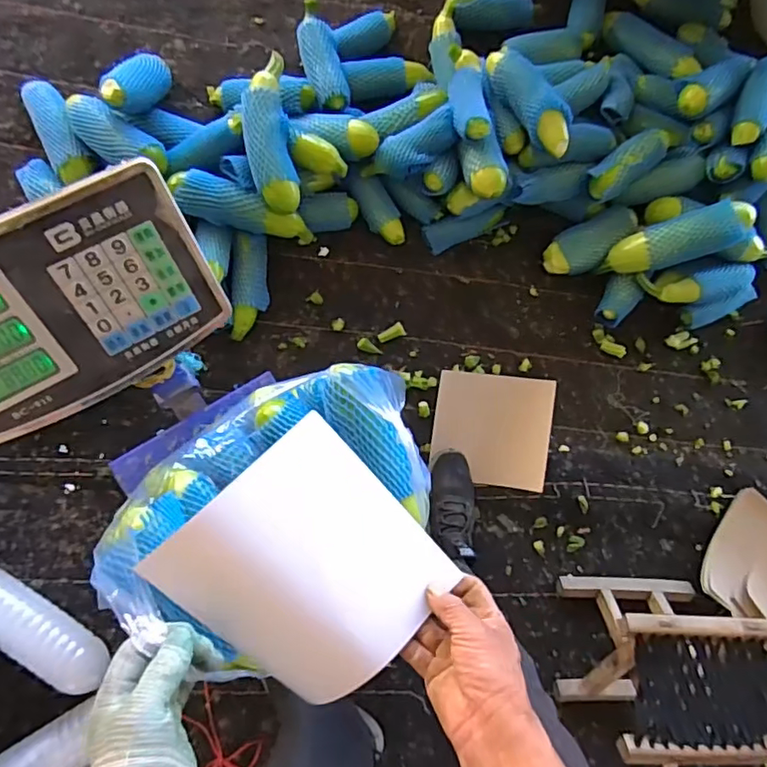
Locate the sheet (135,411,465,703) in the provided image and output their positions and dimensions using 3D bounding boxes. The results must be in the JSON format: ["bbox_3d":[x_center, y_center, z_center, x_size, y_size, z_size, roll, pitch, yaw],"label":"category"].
[{"bbox_3d":[-0.067,0.167,0.497,0.195,0.029,0.203,-42,95,-6],"label":"sheet"}]

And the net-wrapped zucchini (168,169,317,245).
[{"bbox_3d":[-0.237,-0.295,0.964,0.246,0.057,0.071,16,88,-22],"label":"net-wrapped zucchini"}]

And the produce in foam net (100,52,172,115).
[{"bbox_3d":[-0.417,-0.511,0.955,0.054,0.202,0.070,21,131,-7],"label":"produce in foam net"}]

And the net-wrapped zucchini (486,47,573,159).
[{"bbox_3d":[0.258,-0.501,0.993,0.074,0.071,0.219,-42,93,-10],"label":"net-wrapped zucchini"}]

